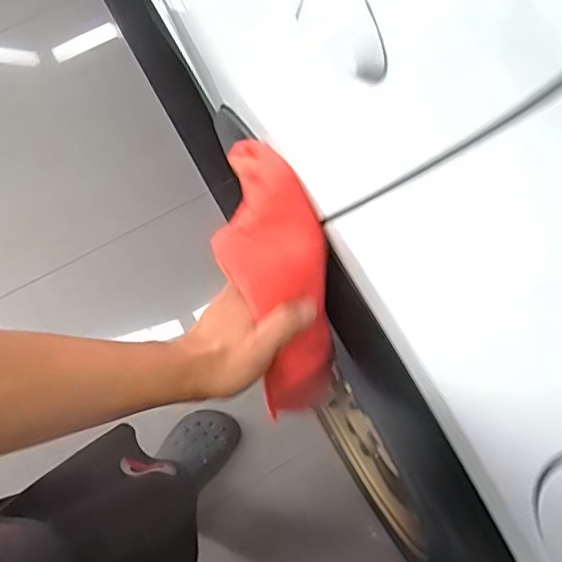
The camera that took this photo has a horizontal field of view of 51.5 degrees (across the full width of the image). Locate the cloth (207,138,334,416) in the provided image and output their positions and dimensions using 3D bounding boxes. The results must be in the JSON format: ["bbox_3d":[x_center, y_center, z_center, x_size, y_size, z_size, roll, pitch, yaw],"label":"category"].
[{"bbox_3d":[-0.006,-0.006,0.468,0.077,0.066,0.220,-12,91,-3],"label":"cloth"}]

